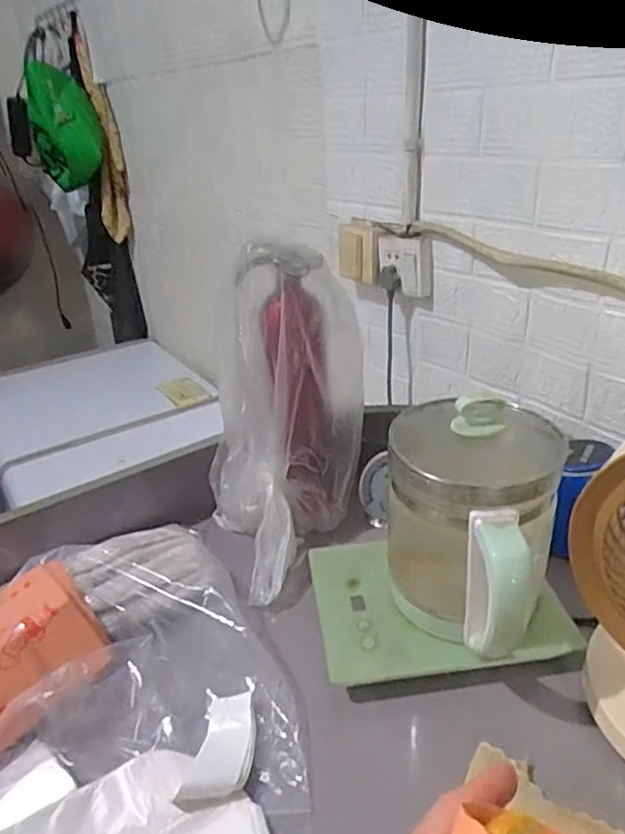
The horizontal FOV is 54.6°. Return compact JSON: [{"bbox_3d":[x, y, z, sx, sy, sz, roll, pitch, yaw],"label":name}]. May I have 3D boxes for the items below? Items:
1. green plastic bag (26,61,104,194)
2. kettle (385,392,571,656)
[{"bbox_3d":[-0.564,-0.650,1.379,0.155,0.347,0.089,-12,65,-13],"label":"green plastic bag"},{"bbox_3d":[0.134,0.109,0.542,0.147,0.205,0.166,7,30,20],"label":"kettle"}]

